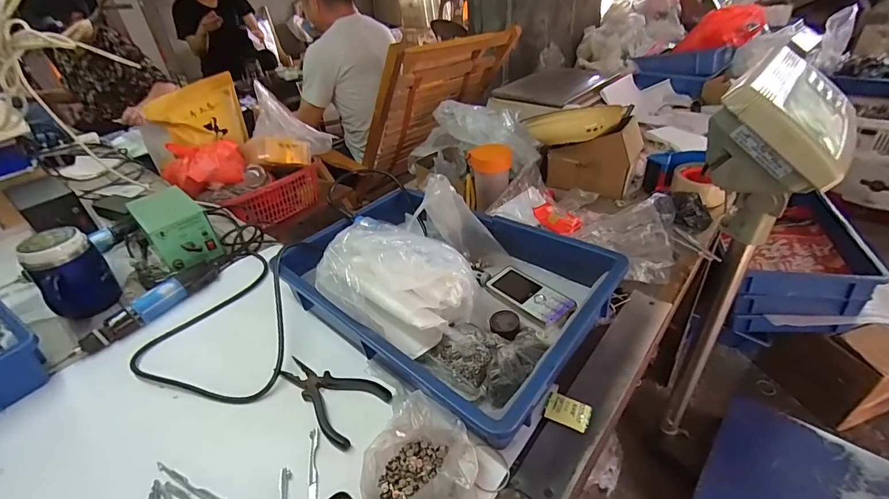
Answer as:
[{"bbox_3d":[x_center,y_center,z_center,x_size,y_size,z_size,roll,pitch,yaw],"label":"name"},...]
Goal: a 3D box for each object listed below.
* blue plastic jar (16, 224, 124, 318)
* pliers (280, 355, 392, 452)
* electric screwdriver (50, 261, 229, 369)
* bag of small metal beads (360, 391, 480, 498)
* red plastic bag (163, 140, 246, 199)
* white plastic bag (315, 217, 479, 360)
[{"bbox_3d":[-0.557,0.041,0.632,0.083,0.122,0.095,-33,44,-32],"label":"blue plastic jar"},{"bbox_3d":[-0.139,0.168,0.499,0.142,0.008,0.079,20,43,31],"label":"pliers"},{"bbox_3d":[-0.445,0.083,0.635,0.035,0.037,0.243,21,44,32],"label":"electric screwdriver"},{"bbox_3d":[-0.018,0.205,0.389,0.100,0.061,0.107,6,38,17],"label":"bag of small metal beads"},{"bbox_3d":[-0.541,-0.191,0.946,0.165,0.086,0.136,-26,40,-25],"label":"red plastic bag"},{"bbox_3d":[-0.059,0.046,0.523,0.175,0.102,0.131,17,42,29],"label":"white plastic bag"}]

